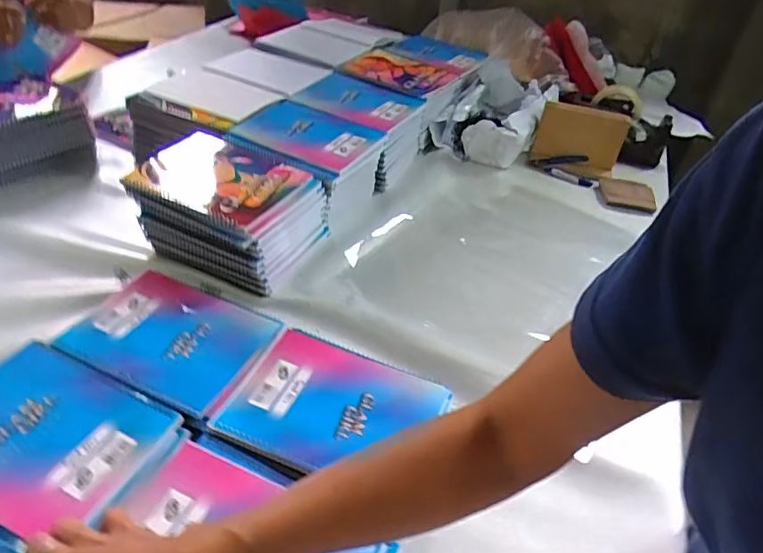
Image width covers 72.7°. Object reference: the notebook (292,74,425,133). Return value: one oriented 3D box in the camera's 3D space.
[{"bbox_3d":[-0.054,-0.318,0.919,0.229,0.017,0.165,25,42,20],"label":"notebook"}]

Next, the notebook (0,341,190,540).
[{"bbox_3d":[-0.304,0.146,0.476,0.212,0.009,0.144,20,42,16],"label":"notebook"}]

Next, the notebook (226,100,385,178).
[{"bbox_3d":[-0.120,-0.219,0.801,0.212,0.013,0.171,23,42,19],"label":"notebook"}]

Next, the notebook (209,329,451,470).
[{"bbox_3d":[-0.049,0.128,0.528,0.196,0.008,0.147,19,41,14],"label":"notebook"}]

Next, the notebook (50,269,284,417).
[{"bbox_3d":[-0.235,0.059,0.582,0.209,0.009,0.150,20,41,15],"label":"notebook"}]

